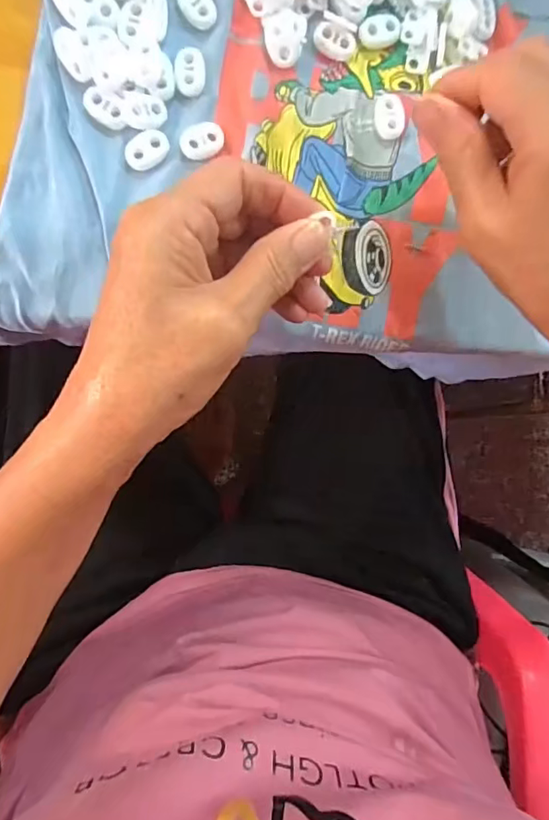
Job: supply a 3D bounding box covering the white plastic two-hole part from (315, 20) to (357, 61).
[{"bbox_3d":[0.032,-0.193,0.274,0.022,0.005,0.014,13,91,-9],"label":"white plastic two-hole part"}]

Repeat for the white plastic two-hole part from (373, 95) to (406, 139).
[{"bbox_3d":[0.062,-0.158,0.281,0.016,0.004,0.024,-2,93,-9],"label":"white plastic two-hole part"}]

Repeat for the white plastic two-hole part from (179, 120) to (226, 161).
[{"bbox_3d":[-0.037,-0.137,0.266,0.023,0.004,0.016,-33,97,-5],"label":"white plastic two-hole part"}]

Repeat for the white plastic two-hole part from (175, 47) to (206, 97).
[{"bbox_3d":[-0.042,-0.170,0.263,0.015,0.004,0.023,2,93,-9],"label":"white plastic two-hole part"}]

